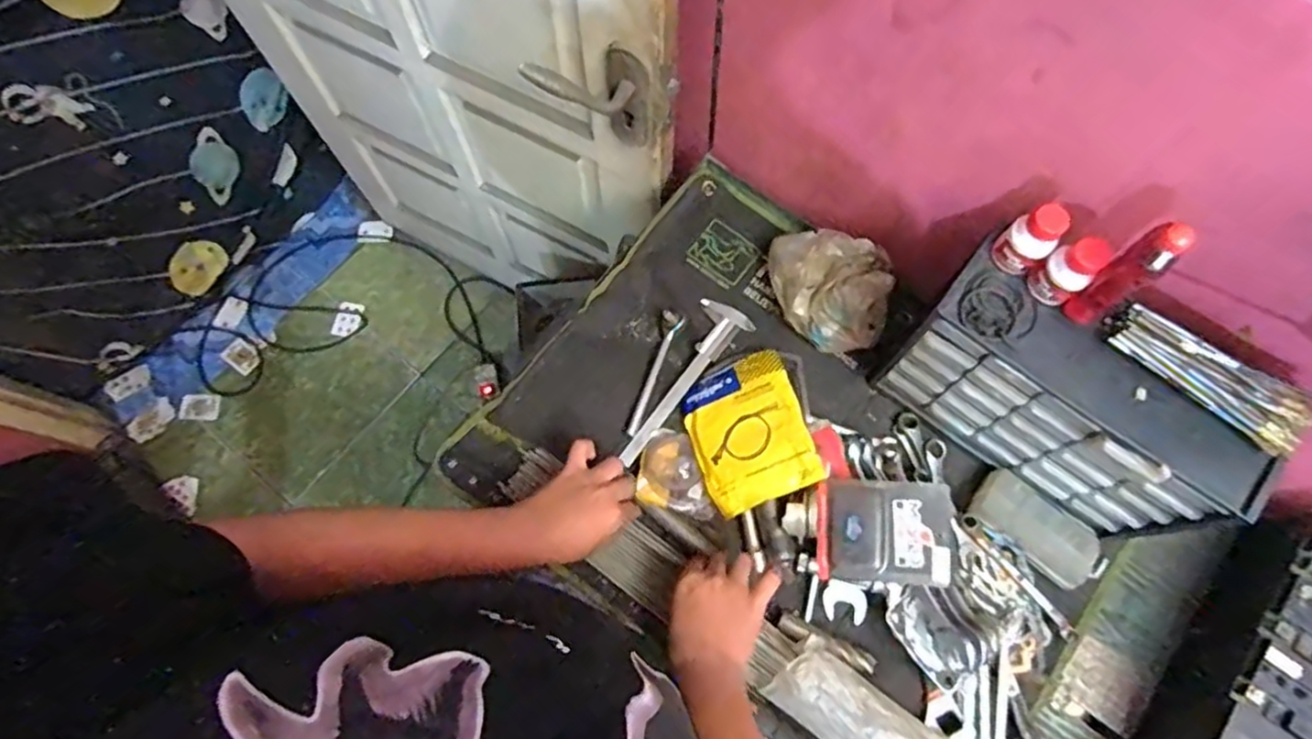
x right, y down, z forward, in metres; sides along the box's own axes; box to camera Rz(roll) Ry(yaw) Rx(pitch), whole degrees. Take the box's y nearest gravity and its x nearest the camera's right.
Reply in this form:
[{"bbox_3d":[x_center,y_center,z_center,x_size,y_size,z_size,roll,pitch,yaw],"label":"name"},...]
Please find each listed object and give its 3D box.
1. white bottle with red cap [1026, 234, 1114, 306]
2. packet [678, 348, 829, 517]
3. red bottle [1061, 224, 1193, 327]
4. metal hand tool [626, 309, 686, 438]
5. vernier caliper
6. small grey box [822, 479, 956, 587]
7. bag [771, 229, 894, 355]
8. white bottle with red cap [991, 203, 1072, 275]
[{"bbox_3d":[0.358,-0.086,0.595,0.039,0.059,0.037,0,72,0],"label":"white bottle with red cap"},{"bbox_3d":[0.101,0.067,0.760,0.125,0.015,0.167,-25,58,12],"label":"packet"},{"bbox_3d":[0.379,-0.074,0.556,0.024,0.127,0.031,-33,75,-10],"label":"red bottle"},{"bbox_3d":[-0.003,0.004,0.812,0.024,0.013,0.158,20,73,6],"label":"metal hand tool"},{"bbox_3d":[0.028,0.013,0.802,0.062,0.009,0.227,34,75,10],"label":"vernier caliper"},{"bbox_3d":[0.244,0.169,0.717,0.136,0.042,0.106,1,72,0],"label":"small grey box"},{"bbox_3d":[0.200,-0.099,0.797,0.126,0.078,0.129,6,72,2],"label":"bag"},{"bbox_3d":[0.326,-0.113,0.598,0.032,0.065,0.039,-41,77,-12],"label":"white bottle with red cap"}]

